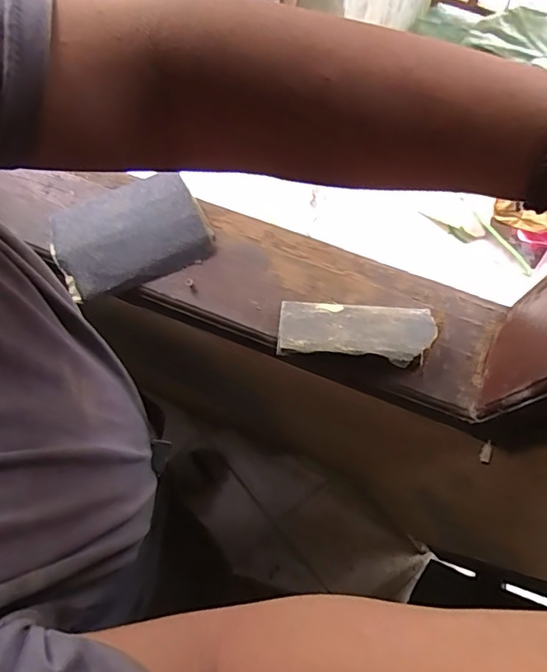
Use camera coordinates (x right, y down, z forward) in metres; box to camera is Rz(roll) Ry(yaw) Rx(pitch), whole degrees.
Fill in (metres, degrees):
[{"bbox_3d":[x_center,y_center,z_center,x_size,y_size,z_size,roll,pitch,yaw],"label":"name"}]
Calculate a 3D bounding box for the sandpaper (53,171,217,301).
[{"bbox_3d":[-0.154,-0.108,0.526,0.150,0.023,0.123,-25,73,-7],"label":"sandpaper"}]

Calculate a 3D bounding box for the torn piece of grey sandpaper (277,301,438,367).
[{"bbox_3d":[0.078,-0.006,0.479,0.144,0.006,0.059,4,55,6],"label":"torn piece of grey sandpaper"}]

